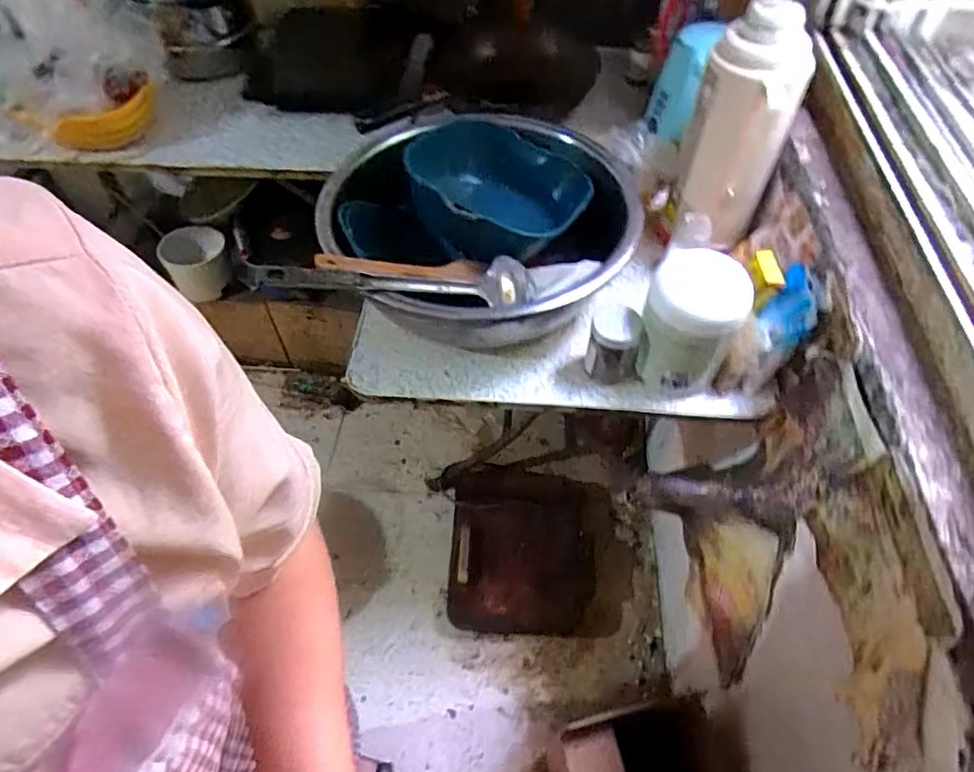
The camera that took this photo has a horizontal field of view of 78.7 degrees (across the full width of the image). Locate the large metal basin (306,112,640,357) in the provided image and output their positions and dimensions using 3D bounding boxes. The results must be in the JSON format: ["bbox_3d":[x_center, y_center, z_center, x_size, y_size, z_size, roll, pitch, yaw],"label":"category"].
[{"bbox_3d":[-0.003,-0.208,0.822,0.391,0.144,0.435,20,57,15],"label":"large metal basin"}]

